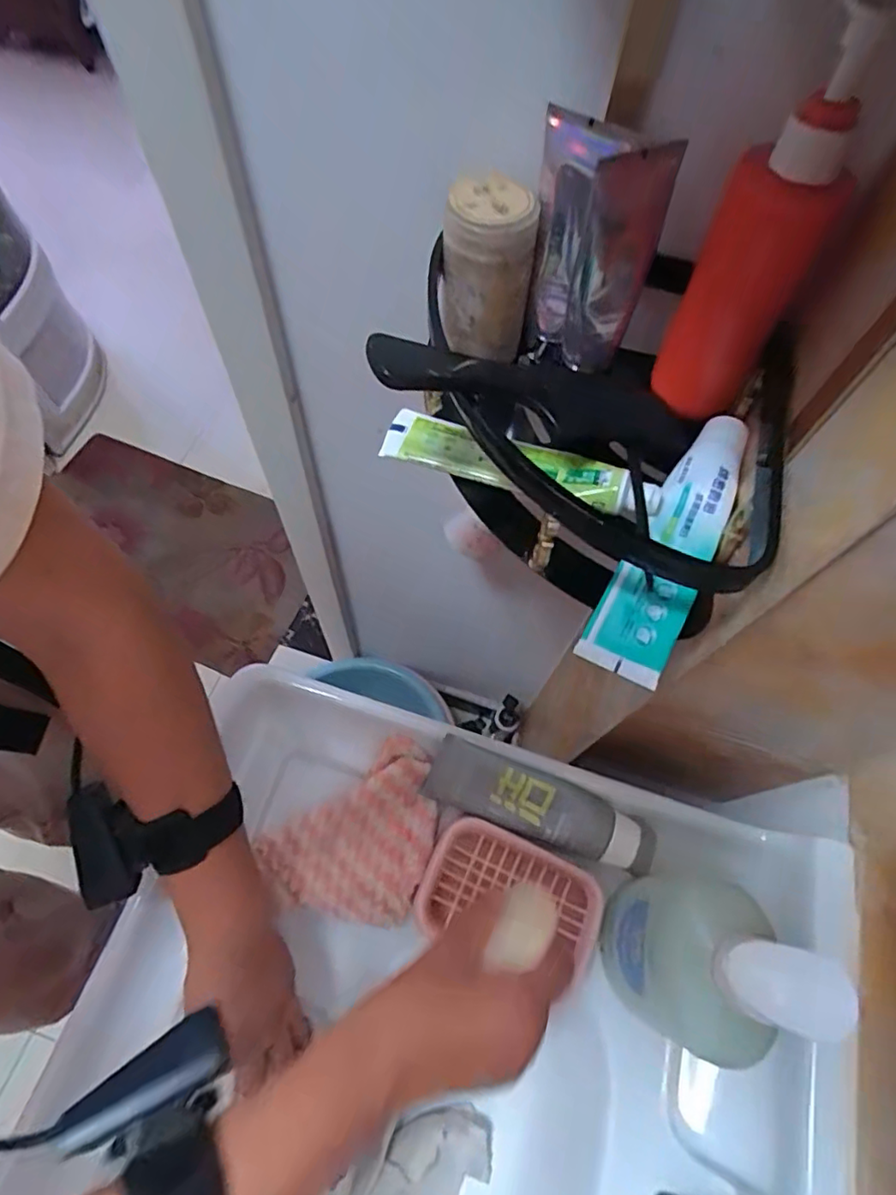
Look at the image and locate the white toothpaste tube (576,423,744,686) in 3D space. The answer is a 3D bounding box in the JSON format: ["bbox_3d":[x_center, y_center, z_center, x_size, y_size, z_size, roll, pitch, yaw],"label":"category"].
[{"bbox_3d":[0.129,-0.033,0.332,0.043,0.035,0.167,27,66,10],"label":"white toothpaste tube"}]

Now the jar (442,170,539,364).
[{"bbox_3d":[0.023,-0.202,0.361,0.053,0.084,0.051,3,64,-1],"label":"jar"}]

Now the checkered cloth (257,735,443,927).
[{"bbox_3d":[-0.060,0.187,0.437,0.142,0.014,0.102,-38,83,-4],"label":"checkered cloth"}]

